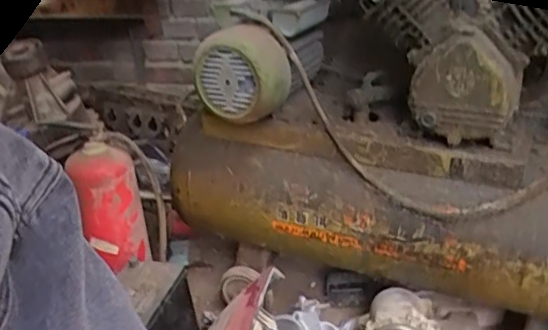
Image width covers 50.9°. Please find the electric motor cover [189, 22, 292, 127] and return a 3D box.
[{"bbox_3d":[-0.055,-0.150,0.968,0.156,0.150,0.084,13,30,36],"label":"electric motor cover"}]

